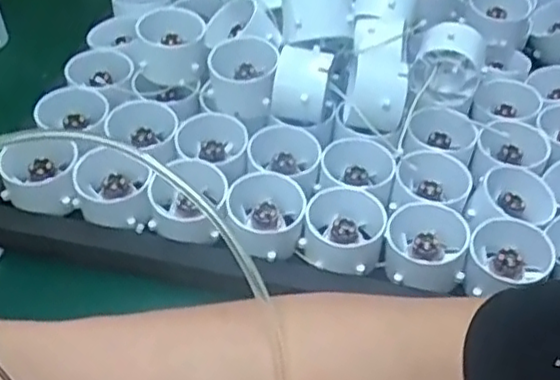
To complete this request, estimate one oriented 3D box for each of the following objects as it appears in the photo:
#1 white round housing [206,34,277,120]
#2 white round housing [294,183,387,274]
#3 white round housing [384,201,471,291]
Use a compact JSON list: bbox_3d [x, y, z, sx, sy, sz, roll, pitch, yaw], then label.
[{"bbox_3d":[-0.027,-0.079,0.505,0.048,0.047,0.047,1,45,-1],"label":"white round housing"},{"bbox_3d":[0.040,0.022,0.442,0.051,0.024,0.056,1,45,-1],"label":"white round housing"},{"bbox_3d":[0.091,0.035,0.435,0.049,0.029,0.048,1,45,-1],"label":"white round housing"}]

